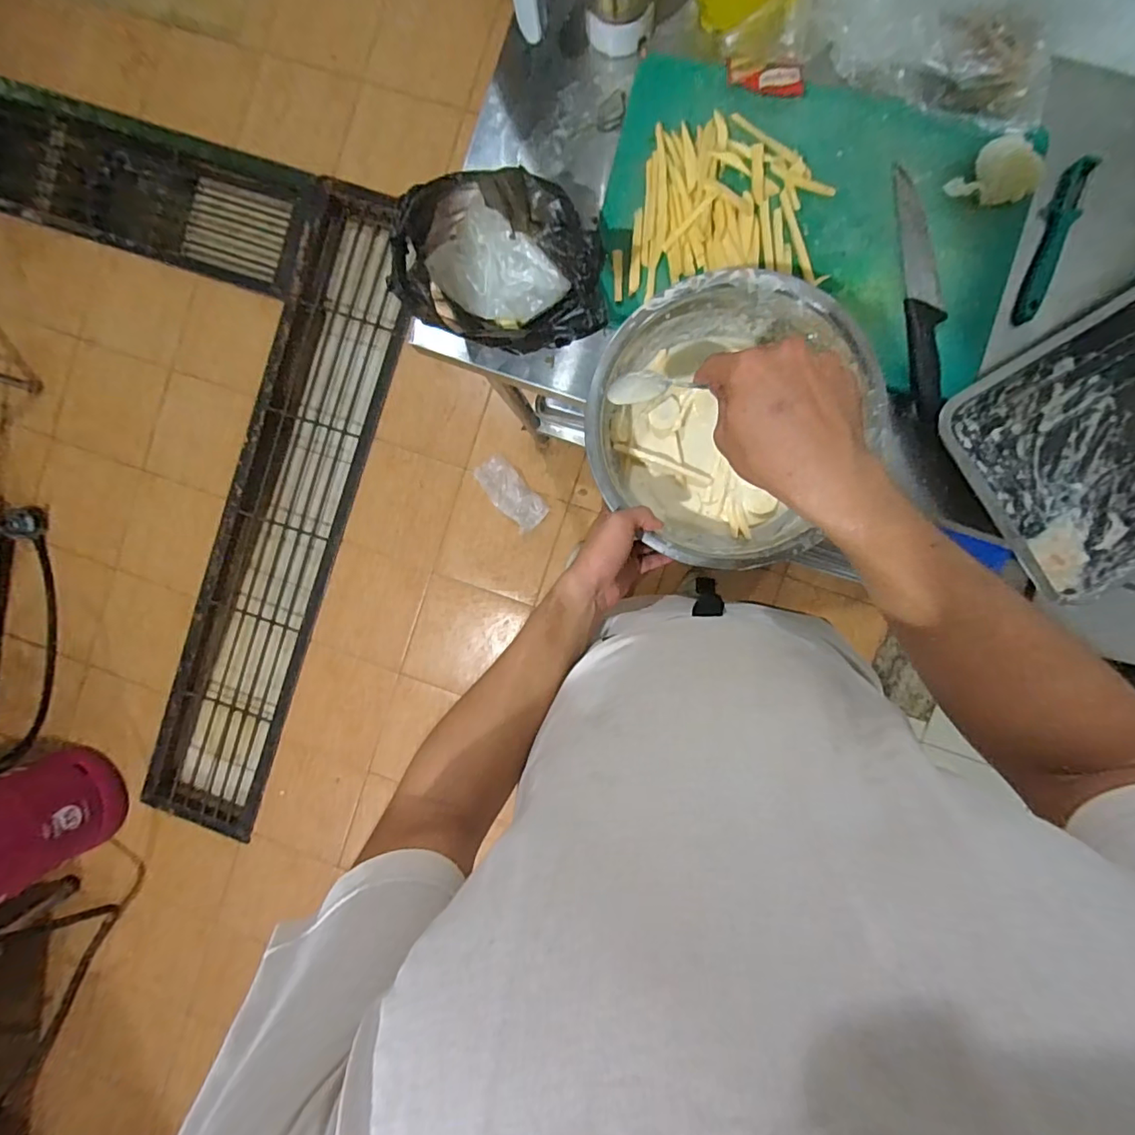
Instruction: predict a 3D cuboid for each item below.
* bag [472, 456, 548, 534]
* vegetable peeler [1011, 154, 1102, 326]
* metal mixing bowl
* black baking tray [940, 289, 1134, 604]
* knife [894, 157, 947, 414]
[{"bbox_3d":[-0.153,-0.199,1.420,0.100,0.027,0.216,-43,89,5],"label":"bag"},{"bbox_3d":[0.516,-0.348,0.564,0.034,0.018,0.168,21,94,-1],"label":"vegetable peeler"},{"bbox_3d":[0.150,-0.148,0.549,0.250,0.109,0.266,0,94,1],"label":"metal mixing bowl"},{"bbox_3d":[0.597,-0.146,0.557,0.338,0.046,0.254,-31,90,5],"label":"black baking tray"},{"bbox_3d":[0.384,-0.293,0.565,0.039,0.015,0.260,-7,93,5],"label":"knife"}]

